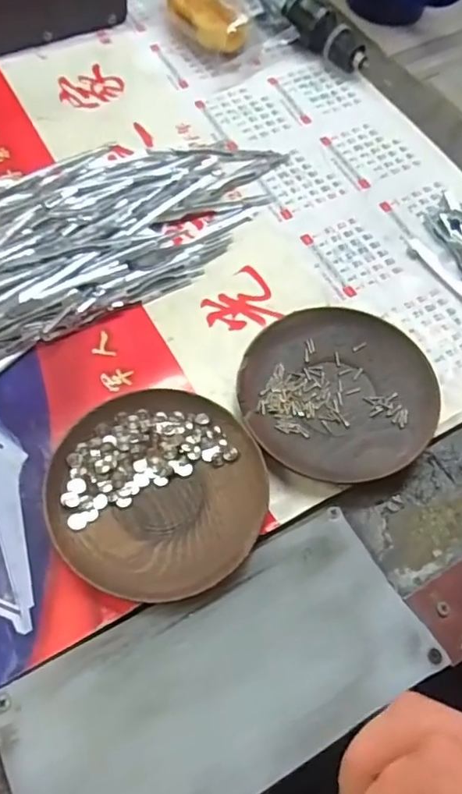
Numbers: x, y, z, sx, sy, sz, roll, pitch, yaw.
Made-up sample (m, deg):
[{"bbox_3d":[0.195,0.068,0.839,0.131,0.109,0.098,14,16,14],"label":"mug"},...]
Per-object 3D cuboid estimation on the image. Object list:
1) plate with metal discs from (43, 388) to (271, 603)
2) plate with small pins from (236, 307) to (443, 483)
[{"bbox_3d":[-0.039,0.051,0.319,0.111,0.016,0.116,2,62,-3],"label":"plate with metal discs"},{"bbox_3d":[0.063,-0.003,0.353,0.113,0.018,0.113,2,62,-3],"label":"plate with small pins"}]

